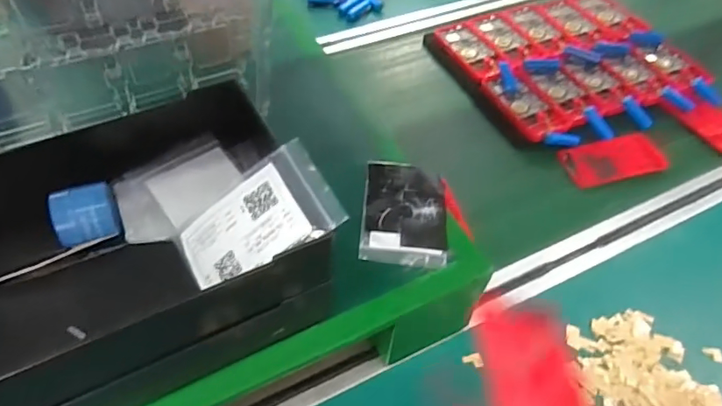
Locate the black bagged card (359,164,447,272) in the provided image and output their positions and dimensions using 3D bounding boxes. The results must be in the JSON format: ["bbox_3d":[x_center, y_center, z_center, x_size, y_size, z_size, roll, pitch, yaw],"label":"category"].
[{"bbox_3d":[0.039,0.006,0.461,0.072,0.005,0.108,6,53,1],"label":"black bagged card"}]

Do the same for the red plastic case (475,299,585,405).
[{"bbox_3d":[0.107,0.112,0.331,0.053,0.009,0.127,5,37,0],"label":"red plastic case"}]

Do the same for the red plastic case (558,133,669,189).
[{"bbox_3d":[0.314,-0.057,0.653,0.122,0.009,0.063,-10,55,-11],"label":"red plastic case"}]

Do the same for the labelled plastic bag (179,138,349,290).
[{"bbox_3d":[-0.065,0.013,0.328,0.100,0.008,0.066,-36,61,3],"label":"labelled plastic bag"}]

